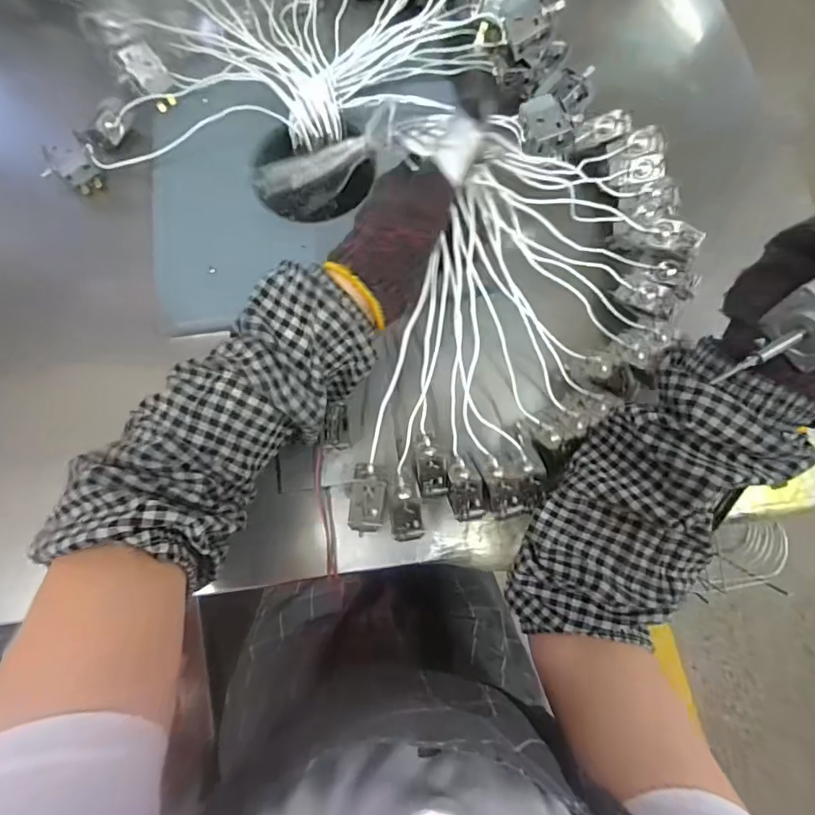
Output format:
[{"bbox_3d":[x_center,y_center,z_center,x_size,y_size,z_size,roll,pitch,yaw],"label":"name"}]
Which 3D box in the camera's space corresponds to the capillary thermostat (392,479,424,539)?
[{"bbox_3d":[-0.001,0.076,0.343,0.023,0.024,0.043,-7,74,-2],"label":"capillary thermostat"}]

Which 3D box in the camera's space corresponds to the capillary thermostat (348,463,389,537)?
[{"bbox_3d":[-0.029,0.066,0.338,0.026,0.015,0.049,4,74,1],"label":"capillary thermostat"}]

